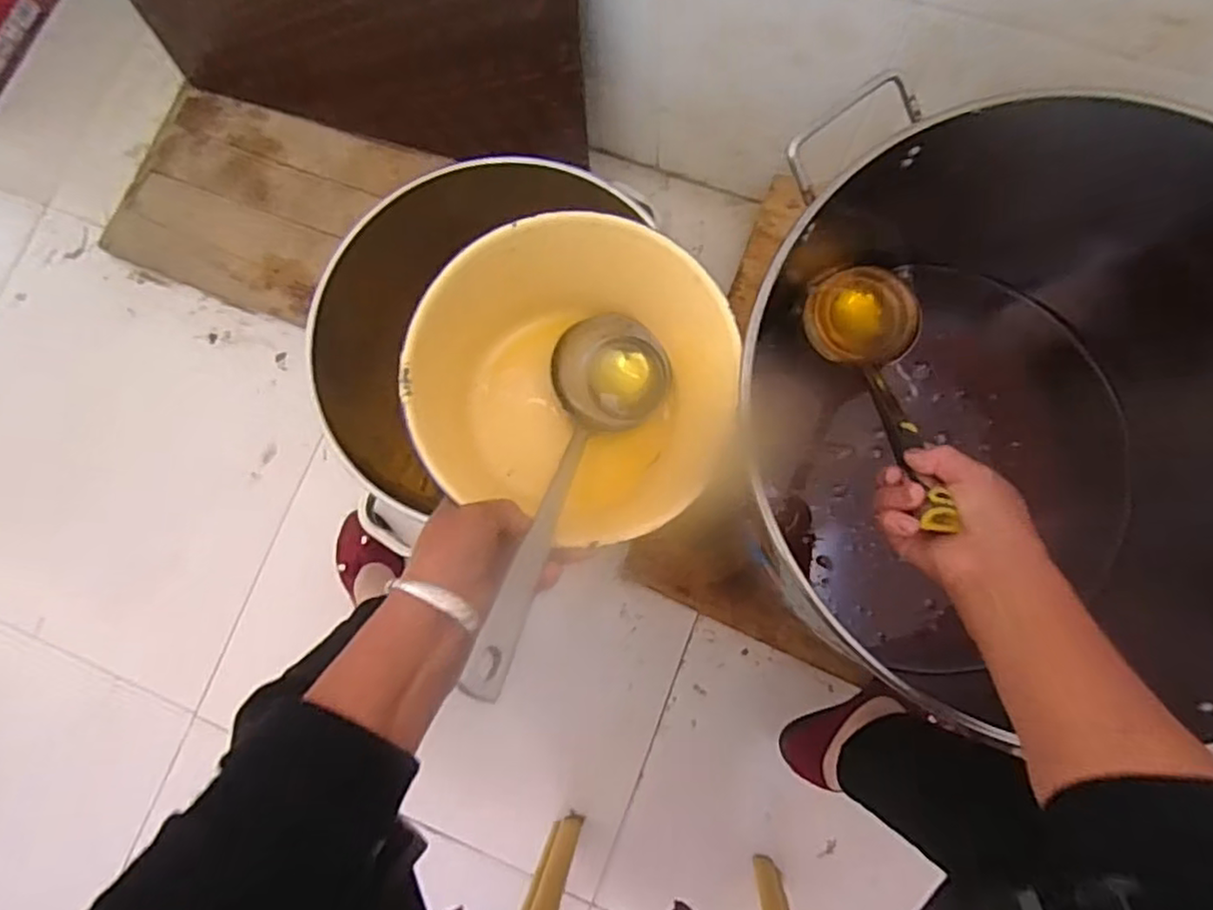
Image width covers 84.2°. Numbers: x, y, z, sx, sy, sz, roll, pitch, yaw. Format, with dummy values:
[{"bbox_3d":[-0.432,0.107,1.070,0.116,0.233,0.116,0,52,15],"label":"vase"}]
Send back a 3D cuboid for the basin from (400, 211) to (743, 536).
[{"bbox_3d":[-0.014,-0.046,0.499,0.208,0.170,0.211,-1,84,7],"label":"basin"}]

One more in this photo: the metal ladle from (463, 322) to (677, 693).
[{"bbox_3d":[-0.019,0.018,0.440,0.082,0.058,0.307,8,44,8],"label":"metal ladle"}]

